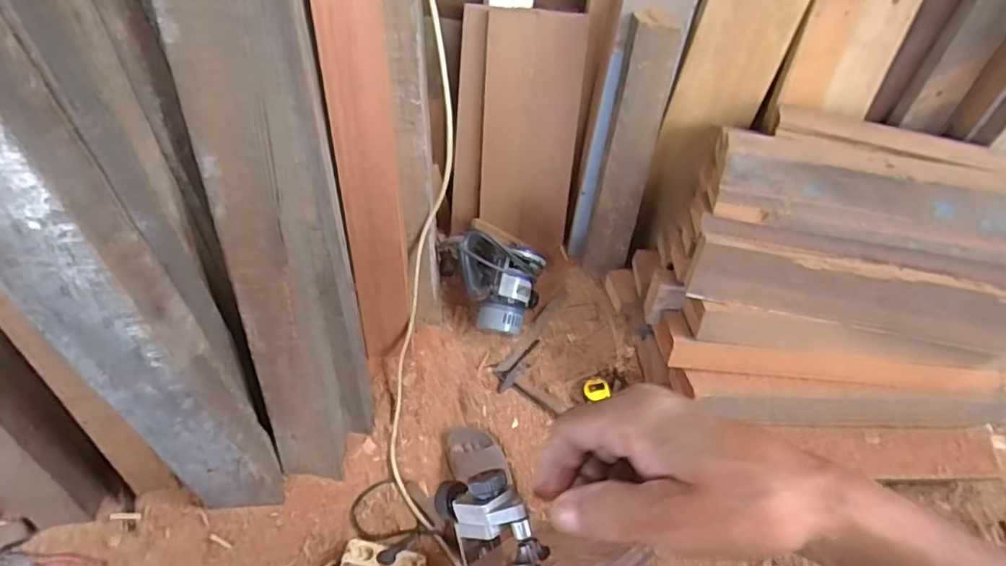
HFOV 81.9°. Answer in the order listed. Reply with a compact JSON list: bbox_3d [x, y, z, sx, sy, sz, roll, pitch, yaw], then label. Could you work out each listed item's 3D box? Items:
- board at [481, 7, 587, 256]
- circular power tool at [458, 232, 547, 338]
[{"bbox_3d":[0.063,-0.337,1.362,0.217,0.555,0.026,4,33,1],"label":"board"},{"bbox_3d":[-0.003,0.001,1.315,0.183,0.222,0.163,6,59,0],"label":"circular power tool"}]

